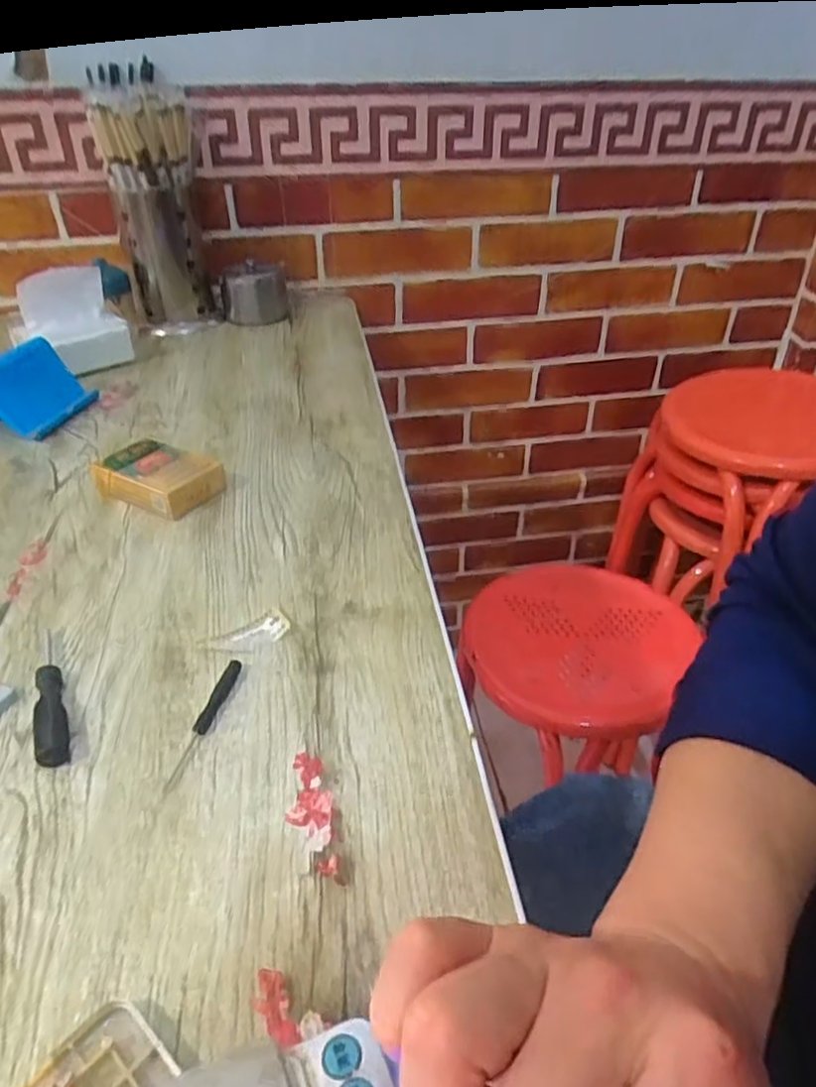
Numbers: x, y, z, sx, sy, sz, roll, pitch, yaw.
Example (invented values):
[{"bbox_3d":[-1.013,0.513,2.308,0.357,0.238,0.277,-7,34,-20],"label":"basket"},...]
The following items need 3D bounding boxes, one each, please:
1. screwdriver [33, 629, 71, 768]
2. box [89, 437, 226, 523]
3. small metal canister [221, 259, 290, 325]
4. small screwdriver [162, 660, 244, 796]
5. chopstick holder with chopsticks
[{"bbox_3d":[-0.190,0.078,0.365,0.014,0.012,0.099,-16,38,-20],"label":"screwdriver"},{"bbox_3d":[-0.190,-0.051,0.527,0.088,0.029,0.056,17,39,22],"label":"box"},{"bbox_3d":[-0.192,-0.314,0.862,0.080,0.065,0.060,-8,35,-9],"label":"small metal canister"},{"bbox_3d":[-0.104,0.089,0.348,0.008,0.007,0.077,8,37,11],"label":"small screwdriver"},{"bbox_3d":[-0.285,-0.376,0.785,0.103,0.260,0.084,-11,36,-13],"label":"chopstick holder with chopsticks"}]

